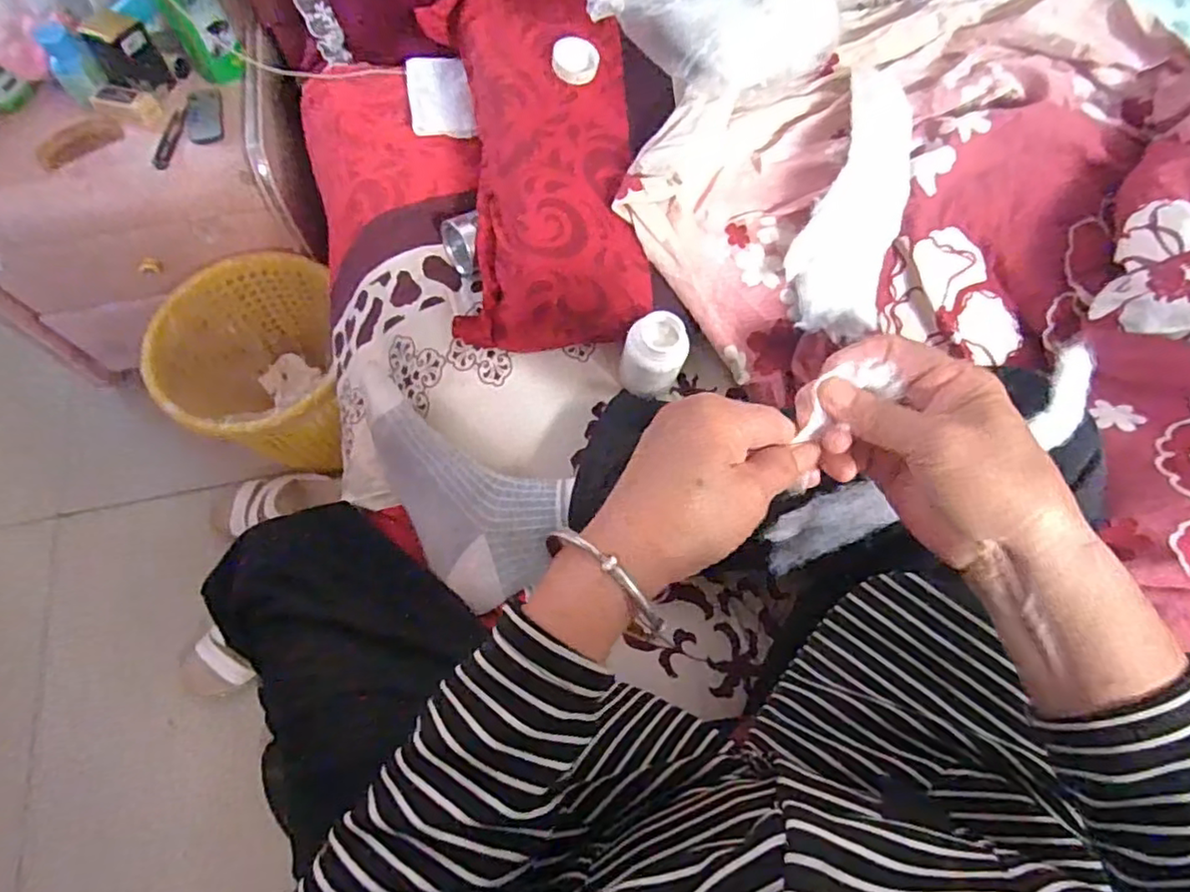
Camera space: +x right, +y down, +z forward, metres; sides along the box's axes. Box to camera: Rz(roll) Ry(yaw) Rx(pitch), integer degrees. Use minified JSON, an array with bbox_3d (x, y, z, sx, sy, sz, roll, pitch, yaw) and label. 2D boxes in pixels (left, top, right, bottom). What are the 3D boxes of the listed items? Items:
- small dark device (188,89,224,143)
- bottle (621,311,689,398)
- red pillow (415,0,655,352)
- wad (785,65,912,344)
[{"bbox_3d":[-0.502,-0.424,0.821,0.040,0.009,0.099,-15,69,-7],"label":"small dark device"},{"bbox_3d":[0.051,-0.074,0.560,0.049,0.082,0.050,0,68,-1],"label":"bottle"},{"bbox_3d":[-0.053,-0.273,0.595,0.177,0.101,0.368,-7,69,-4],"label":"red pillow"},{"bbox_3d":[0.226,-0.216,0.549,0.081,0.031,0.239,16,84,5],"label":"wad"}]

